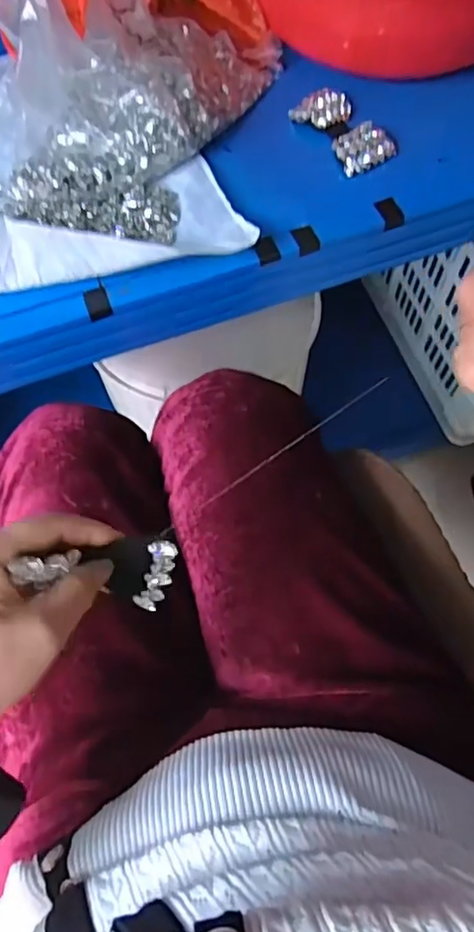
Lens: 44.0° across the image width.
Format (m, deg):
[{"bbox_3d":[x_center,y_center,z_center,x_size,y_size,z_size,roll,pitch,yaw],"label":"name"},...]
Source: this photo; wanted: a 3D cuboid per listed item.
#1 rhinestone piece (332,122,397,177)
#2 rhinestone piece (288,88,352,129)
[{"bbox_3d":[0.102,-0.254,0.467,0.044,0.015,0.034,-20,69,-7],"label":"rhinestone piece"},{"bbox_3d":[0.071,-0.294,0.486,0.048,0.017,0.032,-15,68,-5],"label":"rhinestone piece"}]

